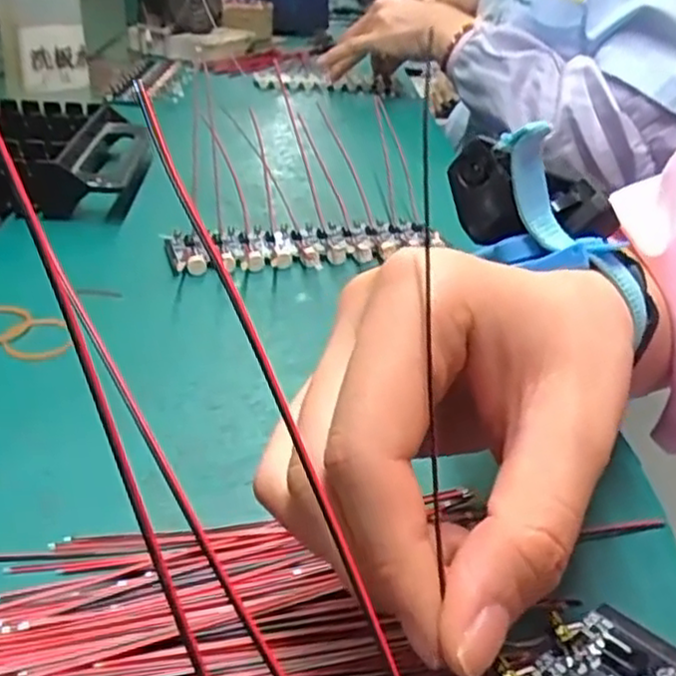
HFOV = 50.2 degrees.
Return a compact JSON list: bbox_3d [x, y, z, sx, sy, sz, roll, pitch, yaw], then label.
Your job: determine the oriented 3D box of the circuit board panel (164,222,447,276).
[{"bbox_3d":[-0.014,-0.055,0.419,0.163,0.012,0.046,-9,34,-18],"label":"circuit board panel"}]

